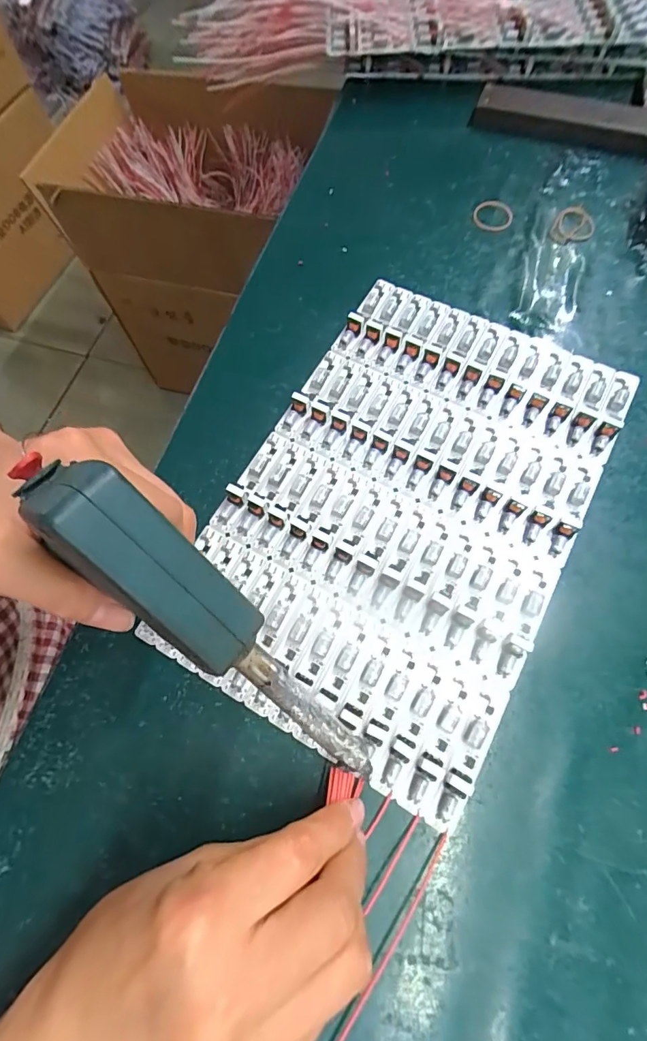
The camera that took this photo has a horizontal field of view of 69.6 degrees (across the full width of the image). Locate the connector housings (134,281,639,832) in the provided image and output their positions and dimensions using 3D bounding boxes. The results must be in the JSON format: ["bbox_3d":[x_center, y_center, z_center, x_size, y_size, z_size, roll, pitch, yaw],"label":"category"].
[{"bbox_3d":[0.051,-0.013,0.283,0.192,0.014,0.296,27,72,13],"label":"connector housings"}]

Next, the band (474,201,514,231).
[{"bbox_3d":[0.137,-0.248,0.377,0.031,0.006,0.033,12,69,7],"label":"band"}]

